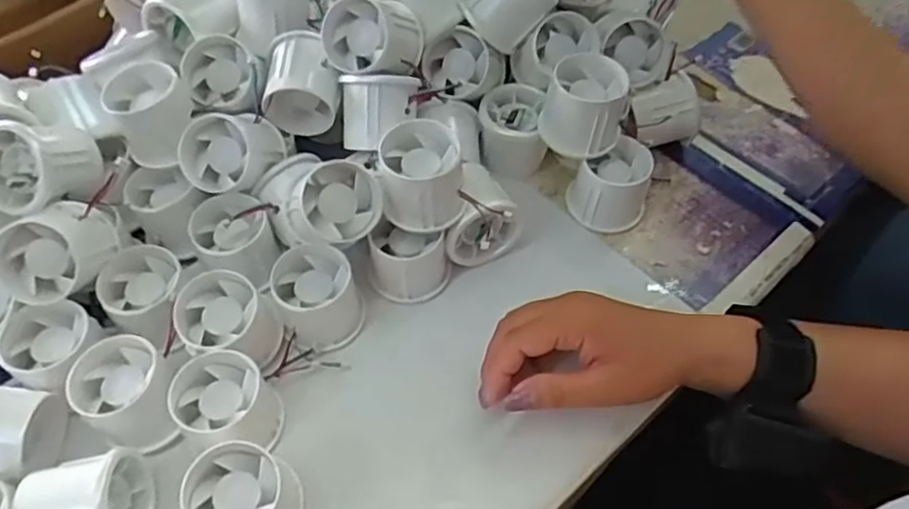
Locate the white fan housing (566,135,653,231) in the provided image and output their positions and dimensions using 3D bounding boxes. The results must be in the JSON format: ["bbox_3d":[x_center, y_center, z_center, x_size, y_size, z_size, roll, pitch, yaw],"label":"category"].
[{"bbox_3d":[0.113,-0.050,0.506,0.051,0.048,0.052,1,54,-1],"label":"white fan housing"}]

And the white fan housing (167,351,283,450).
[{"bbox_3d":[-0.132,0.090,0.412,0.053,0.047,0.052,1,54,-1],"label":"white fan housing"}]

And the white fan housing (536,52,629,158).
[{"bbox_3d":[0.089,-0.102,0.482,0.056,0.051,0.050,12,55,7],"label":"white fan housing"}]

